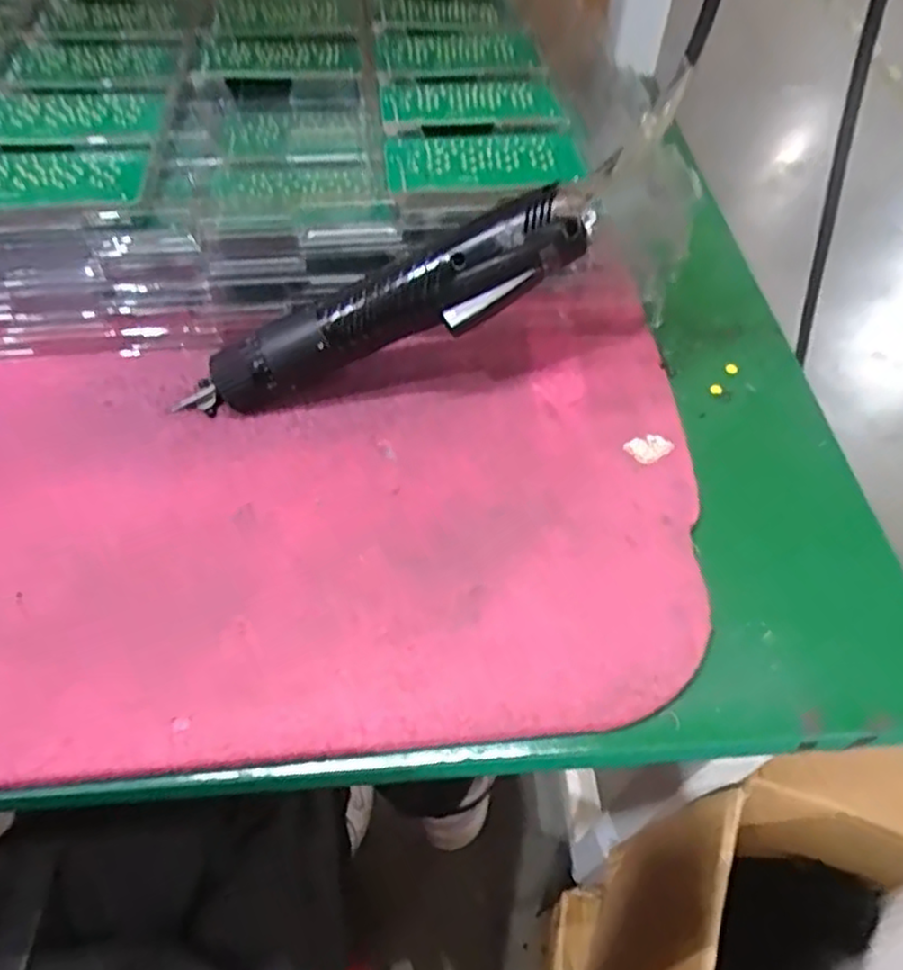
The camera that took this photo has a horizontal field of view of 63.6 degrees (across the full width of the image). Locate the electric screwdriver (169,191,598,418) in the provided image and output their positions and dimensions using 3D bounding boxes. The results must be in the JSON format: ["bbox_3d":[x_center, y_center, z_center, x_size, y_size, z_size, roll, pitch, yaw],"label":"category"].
[{"bbox_3d":[-0.040,-0.086,0.360,0.223,0.045,0.044,-21,53,17],"label":"electric screwdriver"}]

